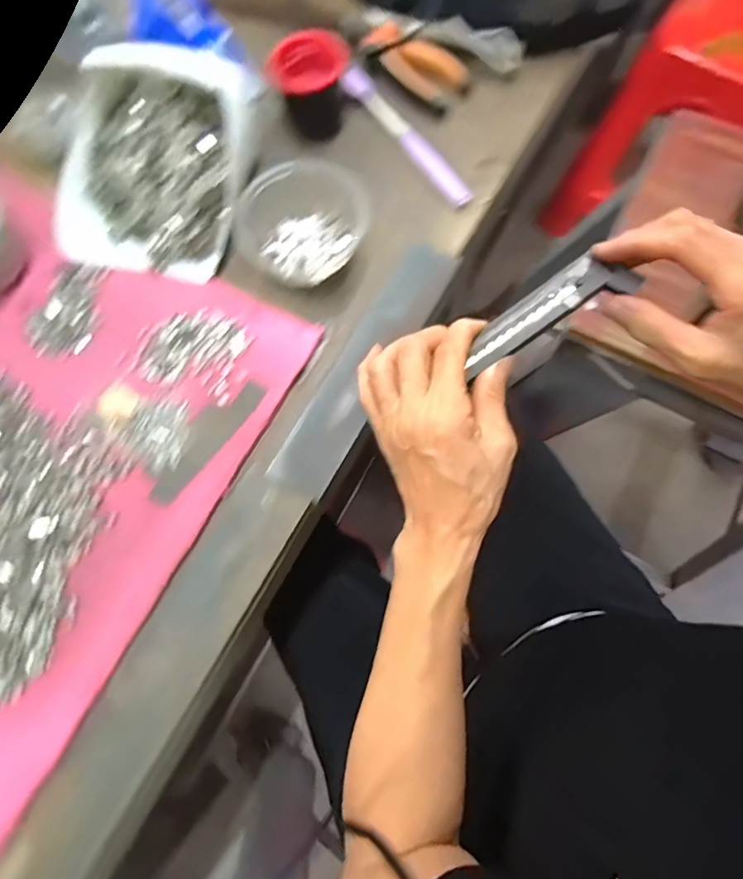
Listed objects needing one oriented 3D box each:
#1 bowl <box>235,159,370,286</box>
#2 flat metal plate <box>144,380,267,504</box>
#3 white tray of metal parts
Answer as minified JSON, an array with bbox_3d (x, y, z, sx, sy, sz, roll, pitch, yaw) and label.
[{"bbox_3d":[-0.057,-0.185,0.414,0.107,0.050,0.094,-2,76,-1],"label":"bowl"},{"bbox_3d":[-0.135,-0.002,0.390,0.032,0.006,0.117,38,78,8],"label":"flat metal plate"},{"bbox_3d":[-0.198,-0.242,0.424,0.162,0.032,0.179,12,99,6],"label":"white tray of metal parts"}]

